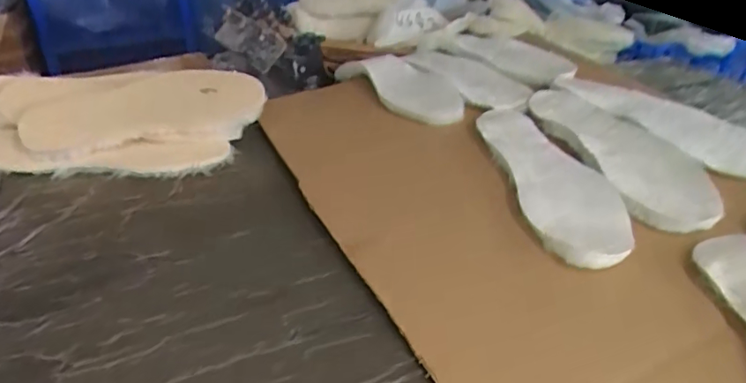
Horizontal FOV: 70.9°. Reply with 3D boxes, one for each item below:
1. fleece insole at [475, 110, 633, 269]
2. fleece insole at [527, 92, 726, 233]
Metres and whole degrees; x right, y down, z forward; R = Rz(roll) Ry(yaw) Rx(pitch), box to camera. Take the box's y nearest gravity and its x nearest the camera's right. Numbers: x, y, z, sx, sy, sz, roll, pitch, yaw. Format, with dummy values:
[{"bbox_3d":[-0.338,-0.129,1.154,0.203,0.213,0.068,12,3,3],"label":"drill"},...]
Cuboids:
[{"bbox_3d":[0.192,-0.017,0.569,0.090,0.028,0.268,-3,32,-7],"label":"fleece insole"},{"bbox_3d":[0.276,-0.049,0.603,0.099,0.028,0.281,-5,33,-11],"label":"fleece insole"}]

